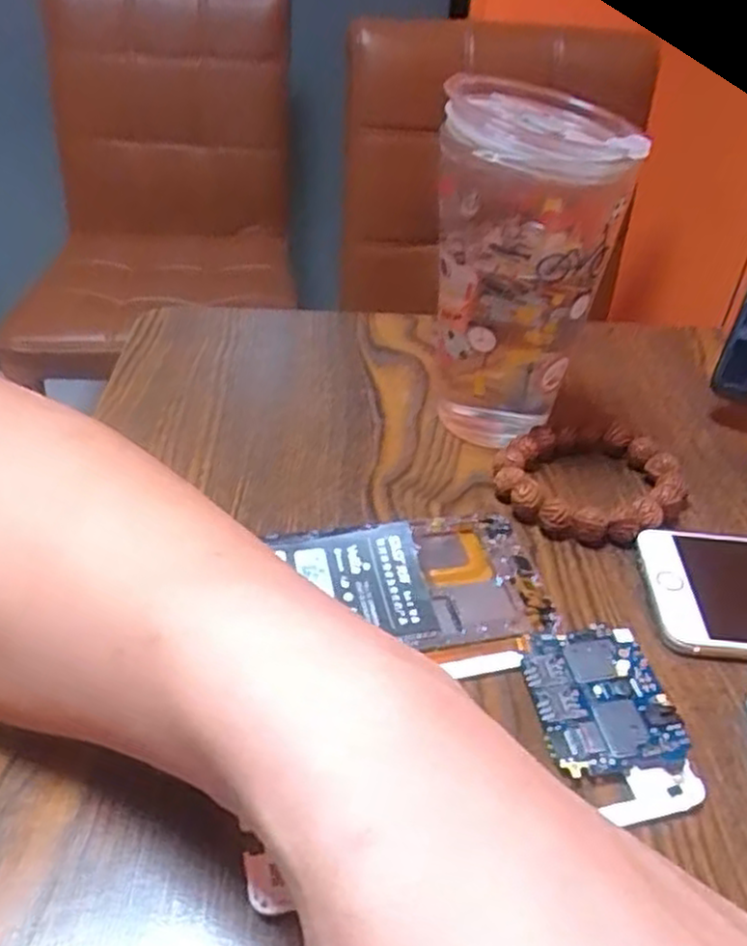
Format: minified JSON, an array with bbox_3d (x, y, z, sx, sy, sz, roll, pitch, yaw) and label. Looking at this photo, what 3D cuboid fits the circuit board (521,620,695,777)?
[{"bbox_3d":[0.078,0.078,0.263,0.044,0.008,0.054,-1,38,-7],"label":"circuit board"}]

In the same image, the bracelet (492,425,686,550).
[{"bbox_3d":[0.103,0.003,0.356,0.084,0.016,0.073,-25,46,-32],"label":"bracelet"}]

